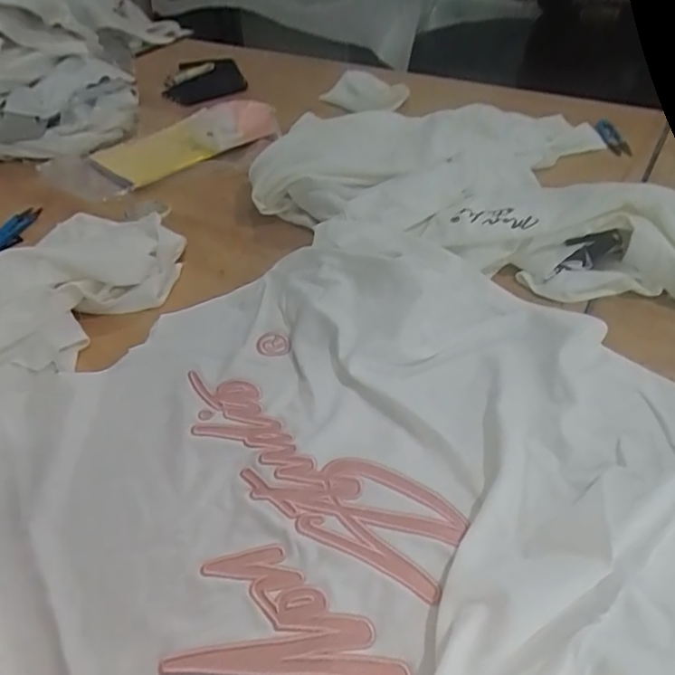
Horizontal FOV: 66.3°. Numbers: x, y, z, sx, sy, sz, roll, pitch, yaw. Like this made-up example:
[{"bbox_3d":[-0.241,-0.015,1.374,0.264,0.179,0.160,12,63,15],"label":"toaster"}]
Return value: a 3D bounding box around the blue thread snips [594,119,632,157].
[{"bbox_3d":[0.438,-0.318,0.826,0.041,0.012,0.092,-5,56,-1],"label":"blue thread snips"}]

